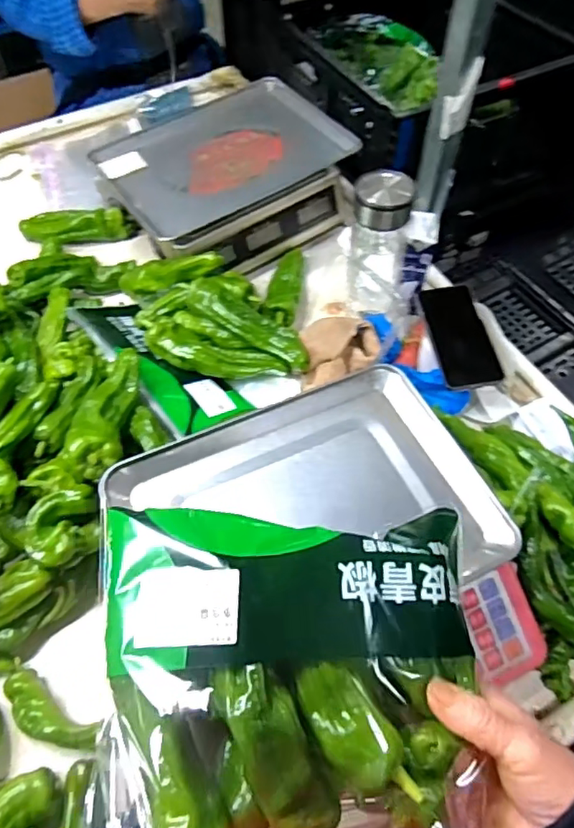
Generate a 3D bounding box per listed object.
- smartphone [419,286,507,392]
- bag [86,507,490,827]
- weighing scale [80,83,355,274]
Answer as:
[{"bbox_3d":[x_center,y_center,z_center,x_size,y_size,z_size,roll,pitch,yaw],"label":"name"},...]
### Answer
[{"bbox_3d":[0.206,-0.096,0.689,0.062,0.008,0.144,-13,62,6],"label":"smartphone"},{"bbox_3d":[0.004,0.146,0.319,0.216,0.065,0.186,-1,57,0],"label":"bag"},{"bbox_3d":[-0.093,-0.359,0.875,0.336,0.107,0.287,-35,62,-20],"label":"weighing scale"}]

